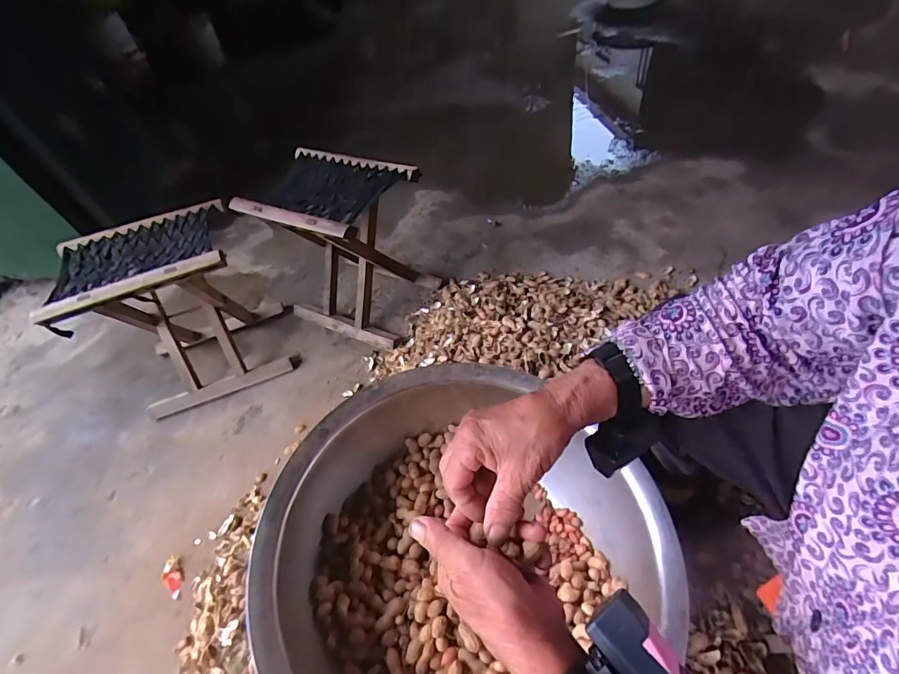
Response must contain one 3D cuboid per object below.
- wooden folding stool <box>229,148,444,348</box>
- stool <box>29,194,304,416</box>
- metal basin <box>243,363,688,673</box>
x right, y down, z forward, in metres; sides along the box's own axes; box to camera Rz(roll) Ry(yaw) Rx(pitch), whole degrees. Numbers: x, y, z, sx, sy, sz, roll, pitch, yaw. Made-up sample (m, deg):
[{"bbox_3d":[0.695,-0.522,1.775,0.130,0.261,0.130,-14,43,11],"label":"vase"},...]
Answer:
[{"bbox_3d":[-0.230,-0.193,0.979,0.332,0.332,0.213,19,56,20],"label":"wooden folding stool"},{"bbox_3d":[-0.555,-0.053,0.926,0.321,0.338,0.254,-21,53,-11],"label":"stool"},{"bbox_3d":[0.005,0.255,0.536,0.417,0.160,0.415,-6,50,7],"label":"metal basin"}]

